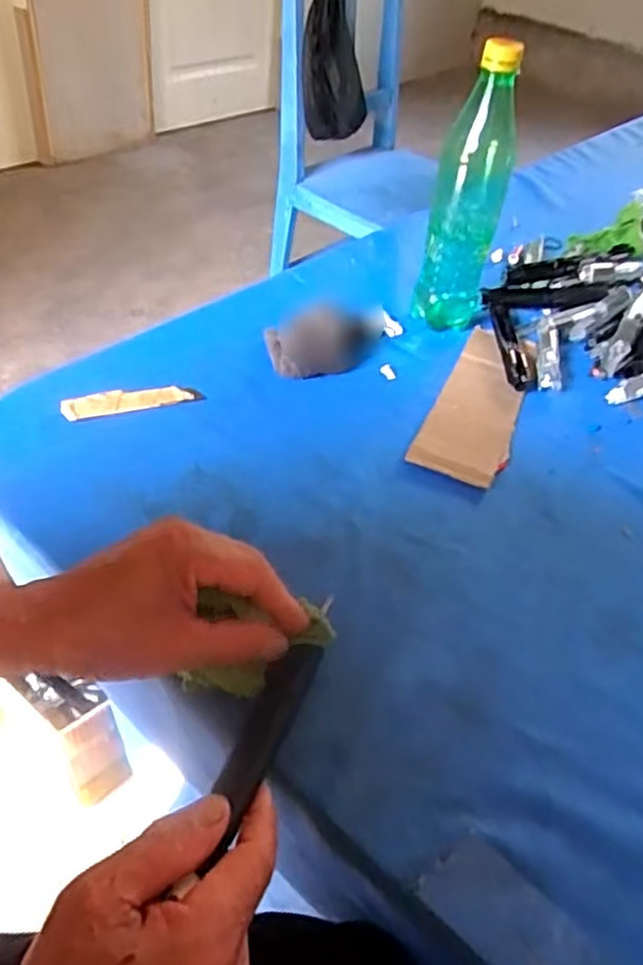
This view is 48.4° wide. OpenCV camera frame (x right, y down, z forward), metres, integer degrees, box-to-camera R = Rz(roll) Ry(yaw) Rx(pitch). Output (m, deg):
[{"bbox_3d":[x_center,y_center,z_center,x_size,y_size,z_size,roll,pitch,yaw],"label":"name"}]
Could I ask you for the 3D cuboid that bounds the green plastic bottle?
[{"bbox_3d":[0.131,-0.251,0.635,0.062,0.239,0.053,11,44,6],"label":"green plastic bottle"}]

